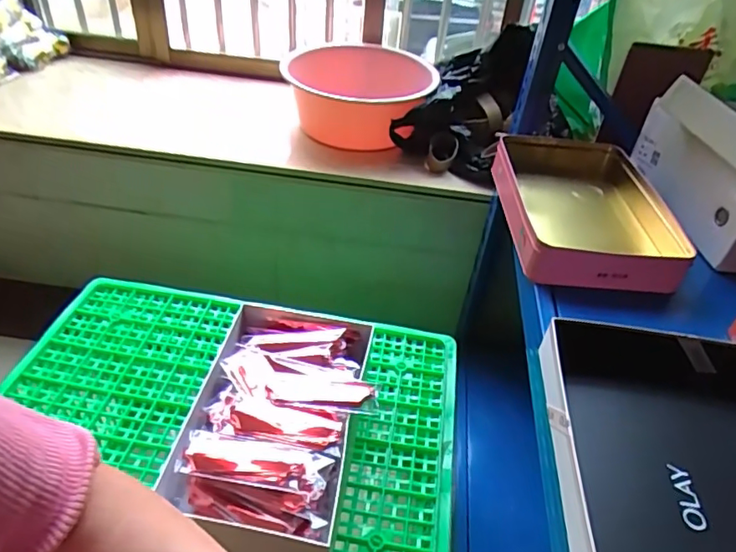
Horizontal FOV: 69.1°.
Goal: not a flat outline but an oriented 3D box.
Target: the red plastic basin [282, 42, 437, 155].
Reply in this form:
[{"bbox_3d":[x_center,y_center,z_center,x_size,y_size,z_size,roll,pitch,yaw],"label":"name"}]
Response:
[{"bbox_3d":[-0.023,-0.438,1.302,0.360,0.154,0.366,3,40,-3],"label":"red plastic basin"}]

